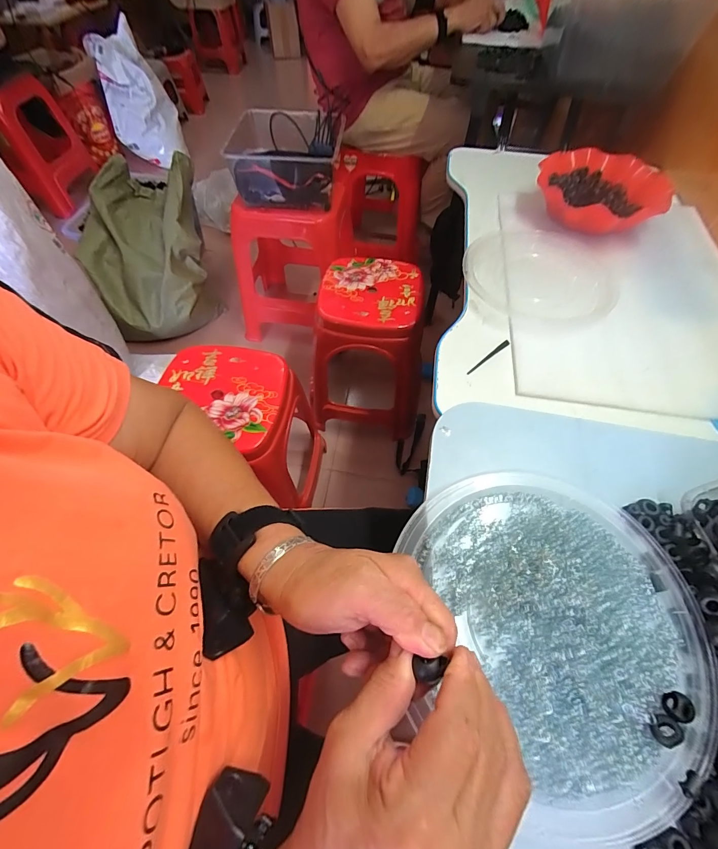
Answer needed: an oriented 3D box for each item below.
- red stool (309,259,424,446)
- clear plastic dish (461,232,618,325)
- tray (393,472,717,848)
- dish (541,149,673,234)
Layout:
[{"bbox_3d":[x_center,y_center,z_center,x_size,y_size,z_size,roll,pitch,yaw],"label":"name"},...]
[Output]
[{"bbox_3d":[0.035,-0.210,1.068,0.298,0.400,0.298,7,58,3],"label":"red stool"},{"bbox_3d":[0.283,-0.233,0.591,0.225,0.046,0.217,18,60,10],"label":"clear plastic dish"},{"bbox_3d":[0.151,0.148,0.276,0.215,0.023,0.226,0,58,-1],"label":"tray"},{"bbox_3d":[0.425,-0.412,0.646,0.210,0.048,0.191,0,58,-1],"label":"dish"}]

